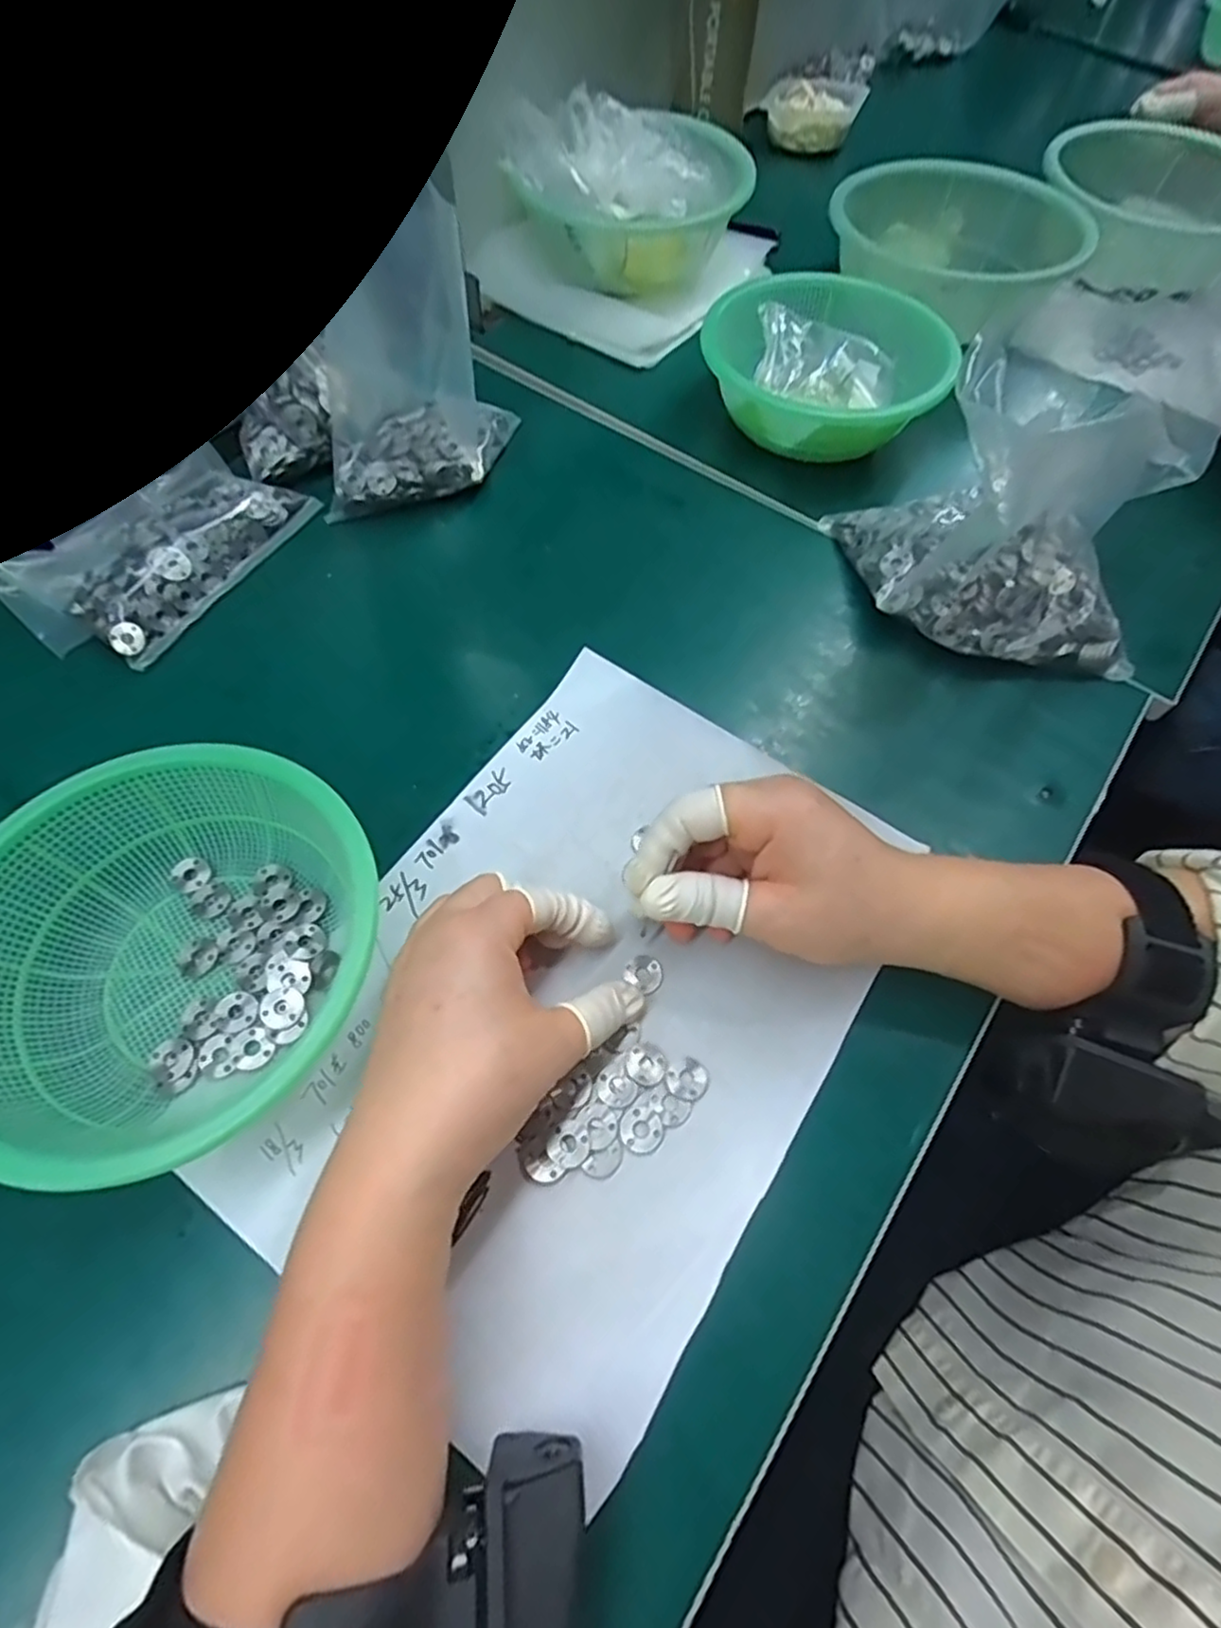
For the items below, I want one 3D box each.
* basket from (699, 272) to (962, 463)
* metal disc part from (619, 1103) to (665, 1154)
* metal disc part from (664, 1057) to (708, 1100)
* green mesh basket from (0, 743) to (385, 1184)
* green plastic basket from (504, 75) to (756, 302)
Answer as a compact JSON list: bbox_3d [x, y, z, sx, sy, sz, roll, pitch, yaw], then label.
[{"bbox_3d":[0.141,-0.300,0.471,0.135,0.063,0.157,42,69,18],"label":"basket"},{"bbox_3d":[0.012,0.123,0.268,0.016,0.004,0.017,1,62,-1],"label":"metal disc part"},{"bbox_3d":[0.032,0.108,0.278,0.017,0.004,0.015,-26,66,-15],"label":"metal disc part"},{"bbox_3d":[-0.168,0.055,0.272,0.153,0.055,0.149,1,62,-1],"label":"green mesh basket"},{"bbox_3d":[0.018,-0.487,0.546,0.169,0.092,0.170,14,63,6],"label":"green plastic basket"}]

